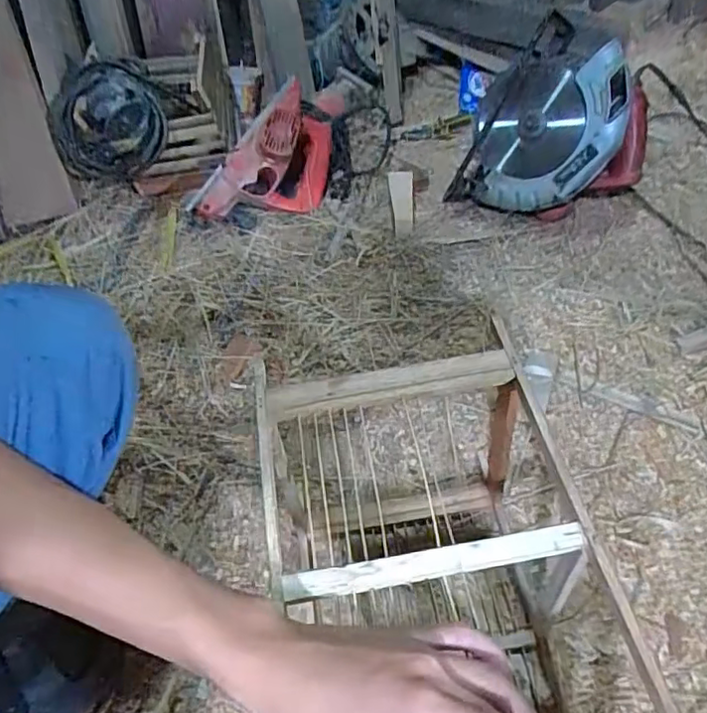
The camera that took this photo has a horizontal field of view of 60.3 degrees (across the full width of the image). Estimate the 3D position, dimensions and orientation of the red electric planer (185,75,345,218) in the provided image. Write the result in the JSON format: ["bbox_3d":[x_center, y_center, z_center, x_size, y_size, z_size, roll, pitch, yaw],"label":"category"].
[{"bbox_3d":[-0.111,-0.324,0.969,0.119,0.149,0.320,28,57,25],"label":"red electric planer"}]

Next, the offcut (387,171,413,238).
[{"bbox_3d":[0.078,-0.249,0.975,0.036,0.029,0.158,-3,50,2],"label":"offcut"}]

